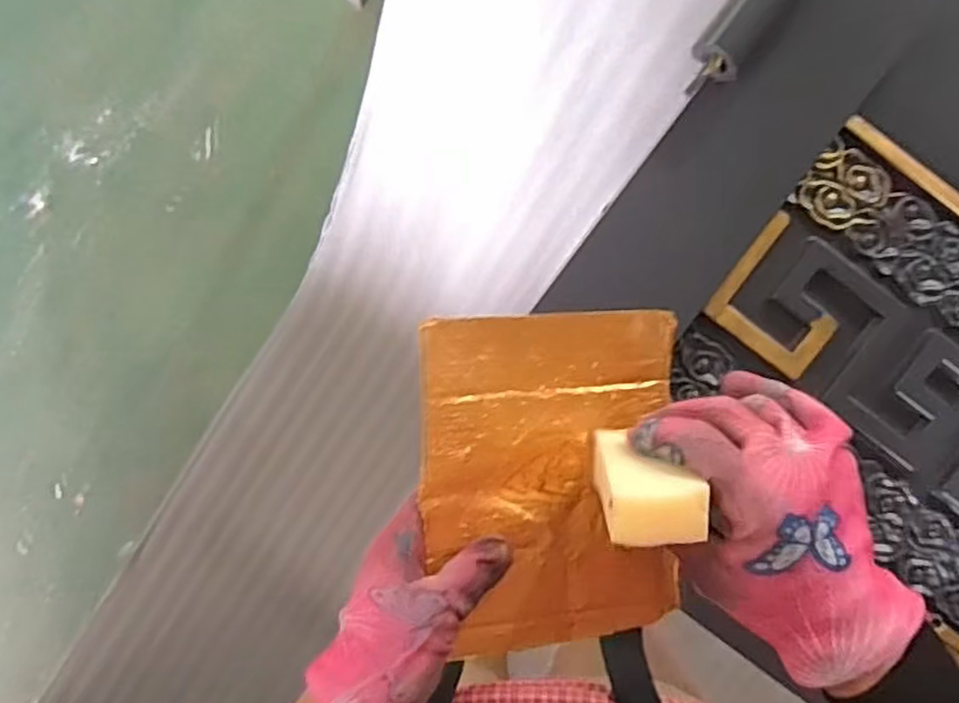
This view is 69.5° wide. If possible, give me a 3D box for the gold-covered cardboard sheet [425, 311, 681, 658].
[{"bbox_3d":[0.038,0.067,0.360,0.135,0.009,0.172,-3,93,-15],"label":"gold-covered cardboard sheet"}]

